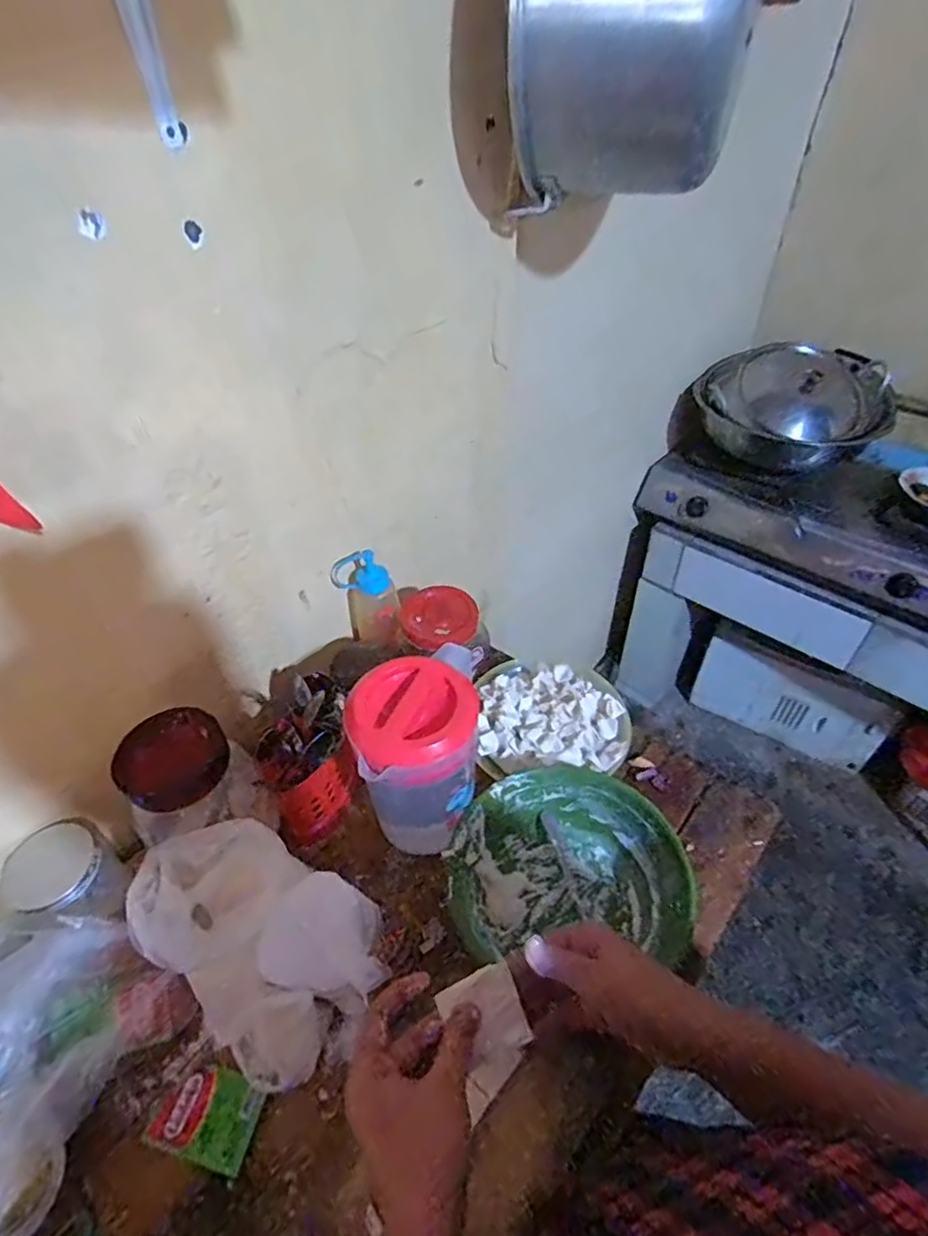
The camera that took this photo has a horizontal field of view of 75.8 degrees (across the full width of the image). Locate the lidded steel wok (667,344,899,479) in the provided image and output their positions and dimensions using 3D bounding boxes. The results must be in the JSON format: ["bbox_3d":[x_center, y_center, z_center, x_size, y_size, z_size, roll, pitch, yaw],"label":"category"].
[{"bbox_3d":[0.728,-0.496,1.350,0.410,0.224,0.362,25,51,26],"label":"lidded steel wok"}]

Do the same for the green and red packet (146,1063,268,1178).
[{"bbox_3d":[-0.231,0.449,0.541,0.088,0.006,0.062,12,46,14],"label":"green and red packet"}]

